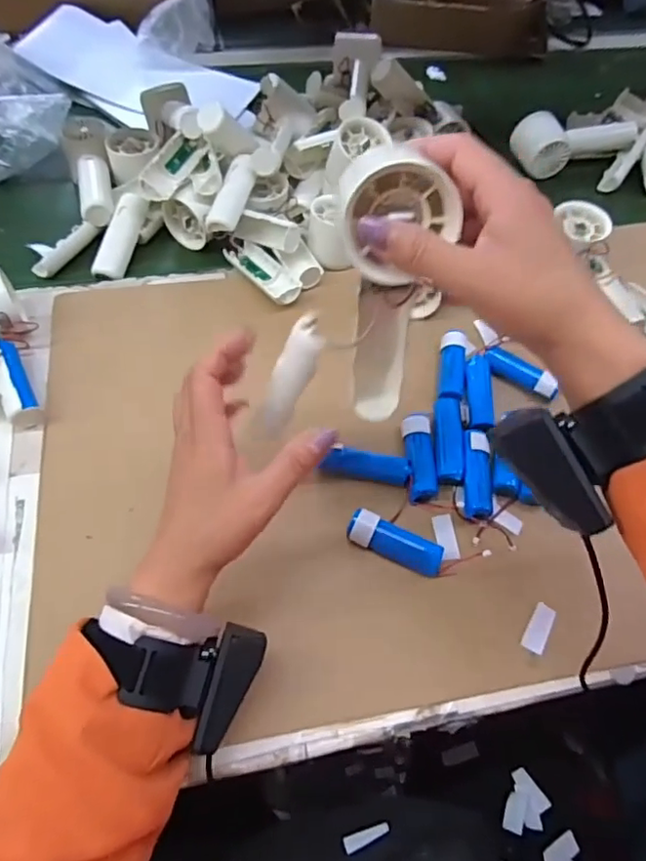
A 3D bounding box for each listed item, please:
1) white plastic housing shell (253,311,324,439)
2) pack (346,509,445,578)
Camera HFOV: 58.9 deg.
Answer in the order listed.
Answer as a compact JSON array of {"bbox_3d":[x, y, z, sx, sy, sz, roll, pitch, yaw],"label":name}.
[{"bbox_3d":[-0.021,-0.030,0.361,0.025,0.088,0.012,35,31,16],"label":"white plastic housing shell"},{"bbox_3d":[0.054,0.085,0.430,0.073,0.020,0.023,23,60,10],"label":"pack"}]

